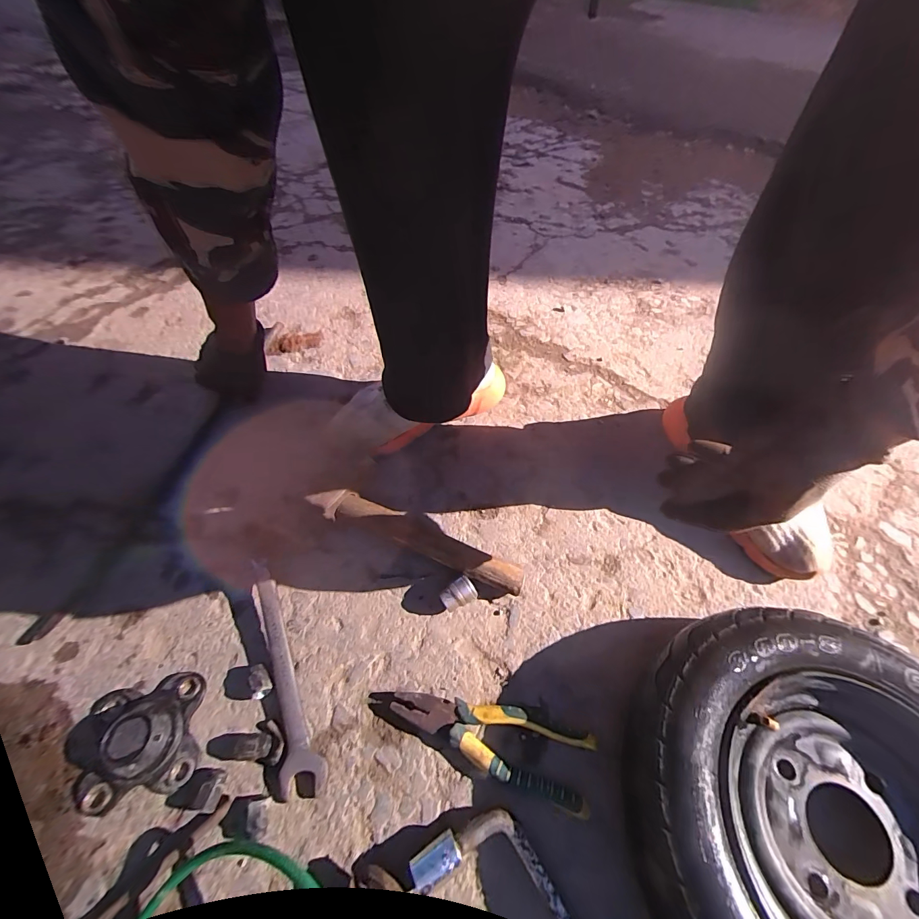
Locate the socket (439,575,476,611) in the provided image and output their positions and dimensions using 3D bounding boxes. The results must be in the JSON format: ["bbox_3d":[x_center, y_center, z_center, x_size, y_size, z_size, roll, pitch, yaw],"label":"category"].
[{"bbox_3d":[-0.001,0.156,0.455,0.038,0.032,0.025,-32,60,-22],"label":"socket"}]

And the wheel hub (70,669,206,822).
[{"bbox_3d":[-0.302,0.258,0.374,0.100,0.034,0.097,-12,55,-10],"label":"wheel hub"}]

